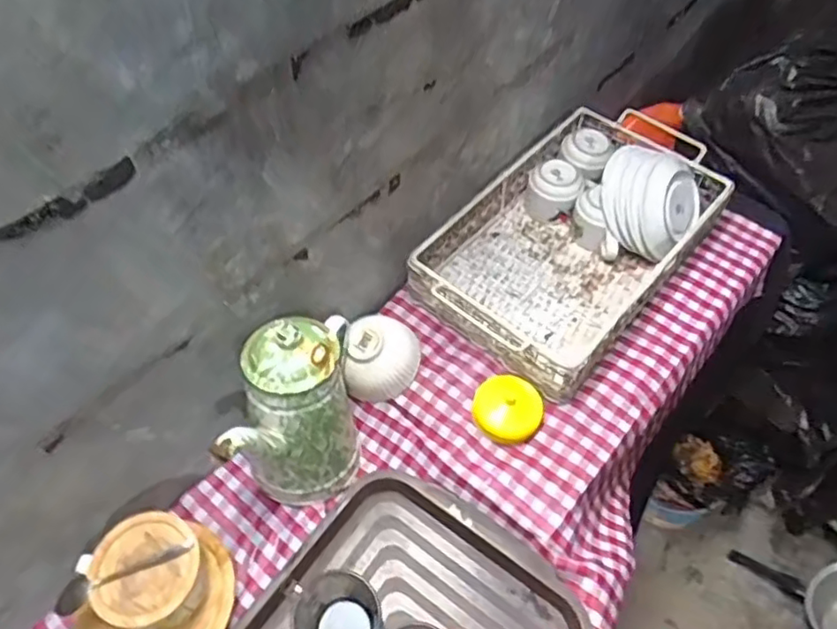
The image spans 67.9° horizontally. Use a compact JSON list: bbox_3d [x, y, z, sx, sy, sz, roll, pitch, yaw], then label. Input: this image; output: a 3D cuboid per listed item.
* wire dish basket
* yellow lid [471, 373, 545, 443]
[{"bbox_3d":[0.211,-0.114,0.854,0.260,0.109,0.433,35,61,22],"label":"wire dish basket"},{"bbox_3d":[0.106,0.109,0.735,0.079,0.035,0.074,0,55,0],"label":"yellow lid"}]

